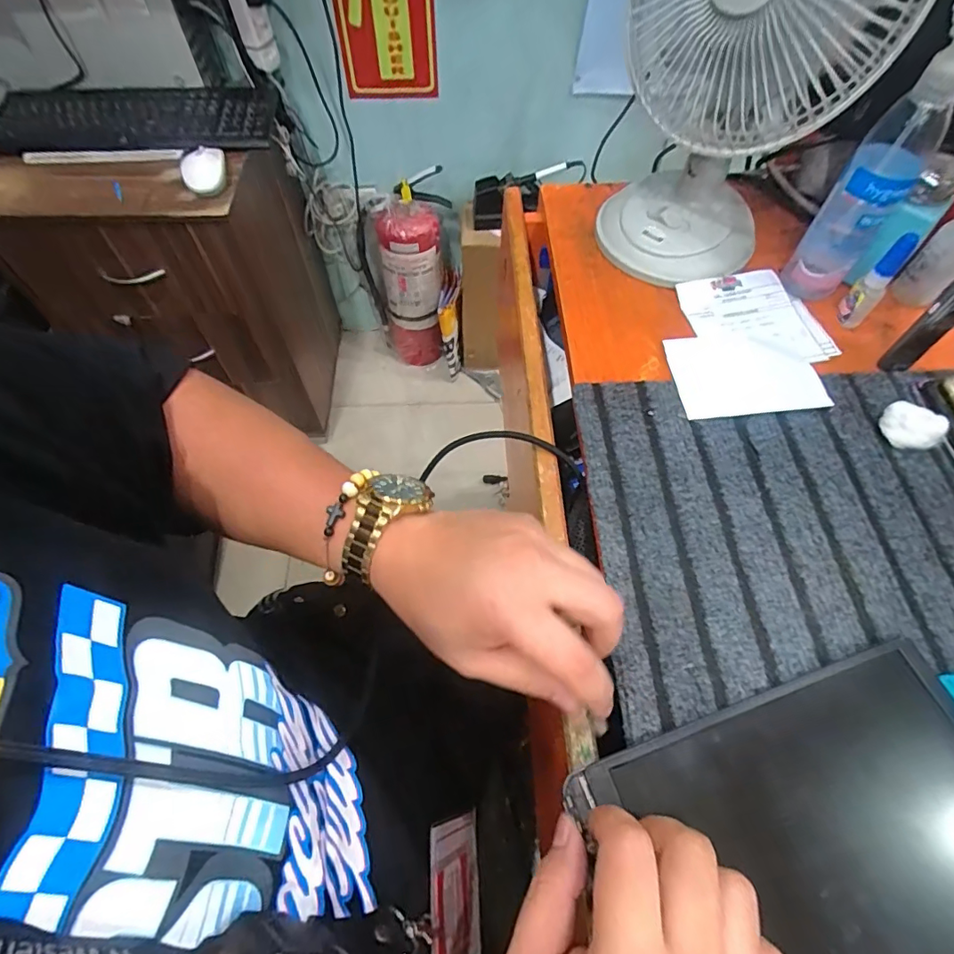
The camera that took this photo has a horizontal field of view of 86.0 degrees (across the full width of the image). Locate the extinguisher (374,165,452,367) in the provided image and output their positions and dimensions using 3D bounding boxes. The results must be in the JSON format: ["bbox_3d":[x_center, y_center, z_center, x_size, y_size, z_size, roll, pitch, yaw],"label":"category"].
[{"bbox_3d":[-0.150,-0.485,1.267,0.151,0.465,0.134,13,61,6],"label":"extinguisher"}]

